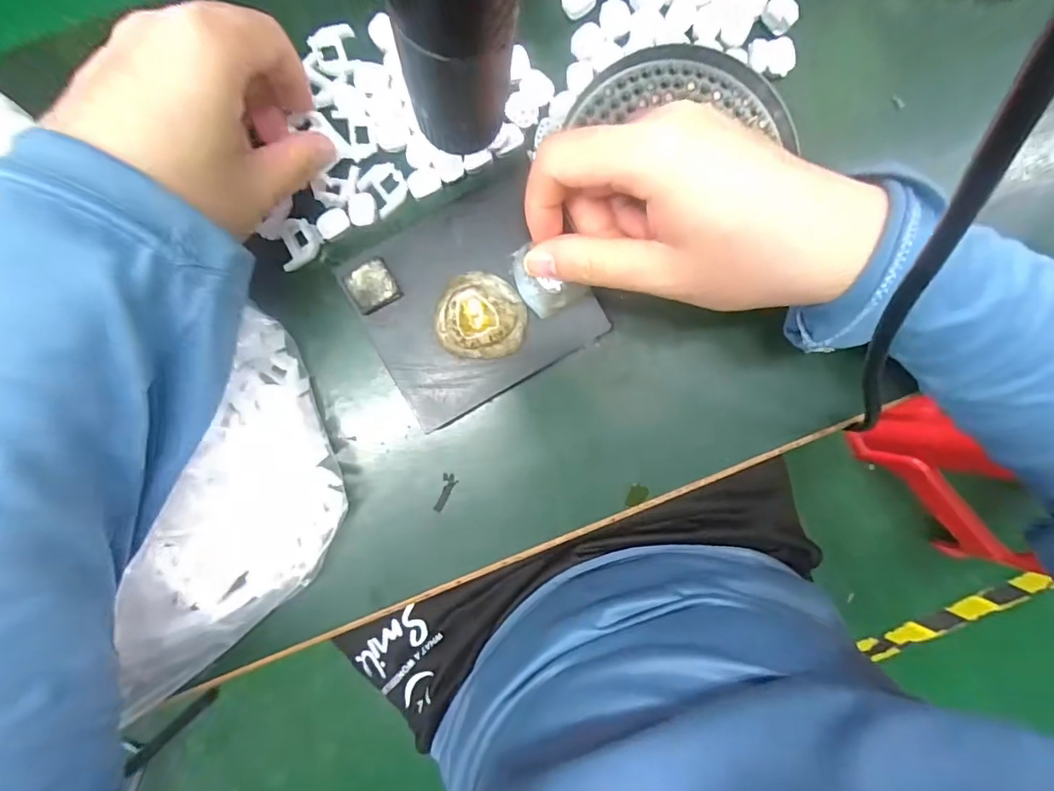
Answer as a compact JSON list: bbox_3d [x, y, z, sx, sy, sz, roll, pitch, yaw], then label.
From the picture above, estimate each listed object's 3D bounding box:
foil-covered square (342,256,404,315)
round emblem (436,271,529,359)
[{"bbox_3d":[-0.072,-0.051,0.238,0.021,0.005,0.021,-30,92,-4],"label":"foil-covered square"},{"bbox_3d":[-0.021,-0.038,0.239,0.041,0.011,0.039,-4,91,0],"label":"round emblem"}]

